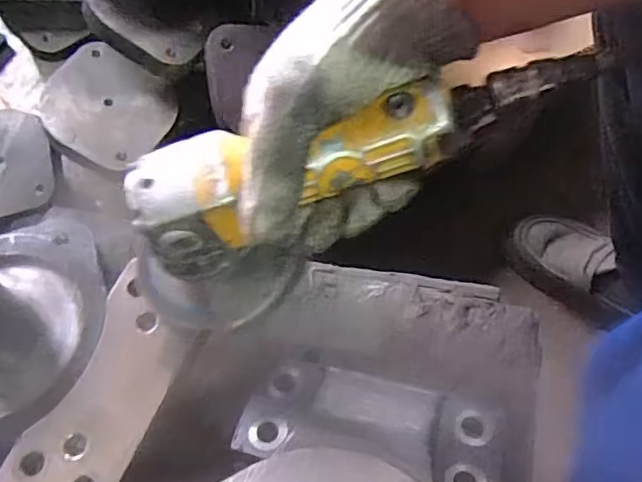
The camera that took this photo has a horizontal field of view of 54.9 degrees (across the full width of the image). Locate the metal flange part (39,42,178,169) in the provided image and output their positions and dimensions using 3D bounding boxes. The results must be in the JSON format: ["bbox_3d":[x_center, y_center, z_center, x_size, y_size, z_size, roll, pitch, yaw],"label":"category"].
[{"bbox_3d":[-0.224,-0.140,0.645,0.134,0.026,0.118,30,69,16],"label":"metal flange part"}]

